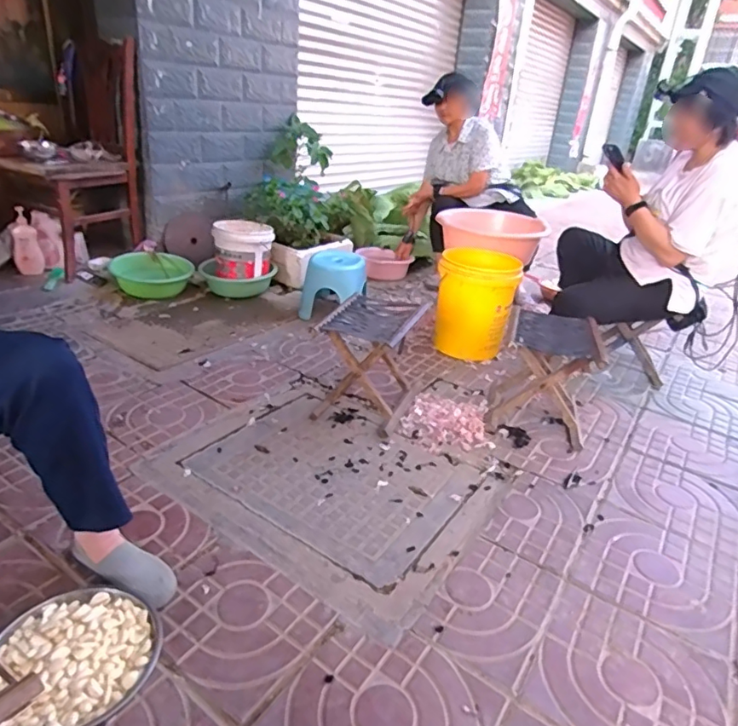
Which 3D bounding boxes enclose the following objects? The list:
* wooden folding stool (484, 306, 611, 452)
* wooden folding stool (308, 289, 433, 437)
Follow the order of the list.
[{"bbox_3d":[0.520,0.034,1.605,0.265,0.302,0.260,10,27,10],"label":"wooden folding stool"},{"bbox_3d":[0.013,-0.016,1.614,0.251,0.309,0.303,16,29,17],"label":"wooden folding stool"}]

